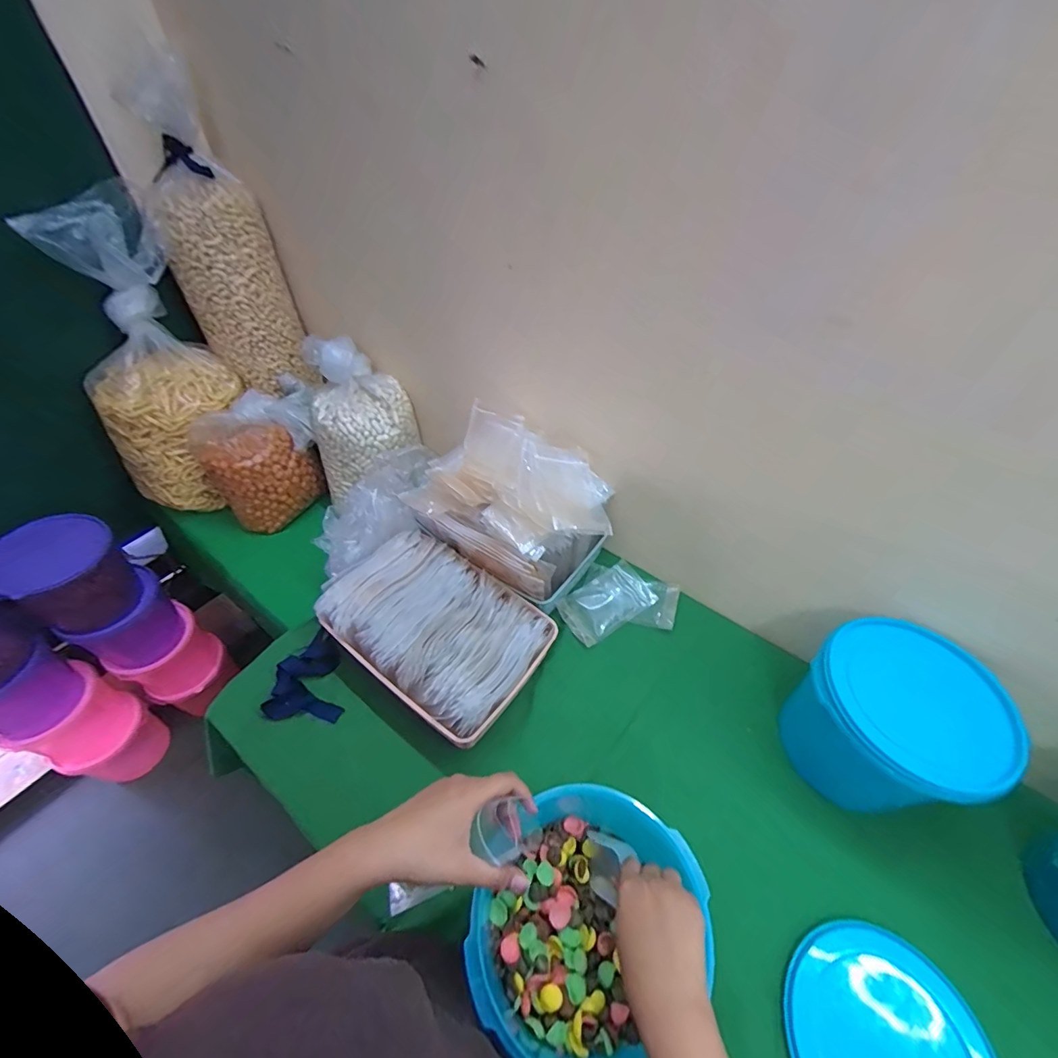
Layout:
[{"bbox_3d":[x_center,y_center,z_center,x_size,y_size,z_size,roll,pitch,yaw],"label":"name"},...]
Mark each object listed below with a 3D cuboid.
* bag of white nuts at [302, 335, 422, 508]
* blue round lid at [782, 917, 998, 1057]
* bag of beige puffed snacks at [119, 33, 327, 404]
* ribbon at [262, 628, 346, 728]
[{"bbox_3d":[-0.361,-0.237,0.999,0.211,0.275,0.185,-14,51,-13],"label":"bag of white nuts"},{"bbox_3d":[0.368,0.536,0.472,0.193,0.028,0.192,0,49,-1],"label":"blue round lid"},{"bbox_3d":[-0.640,-0.567,0.974,0.202,0.553,0.185,-21,31,-18],"label":"bag of beige puffed snacks"},{"bbox_3d":[-0.339,0.230,0.734,0.106,0.032,0.137,1,49,0],"label":"ribbon"}]

